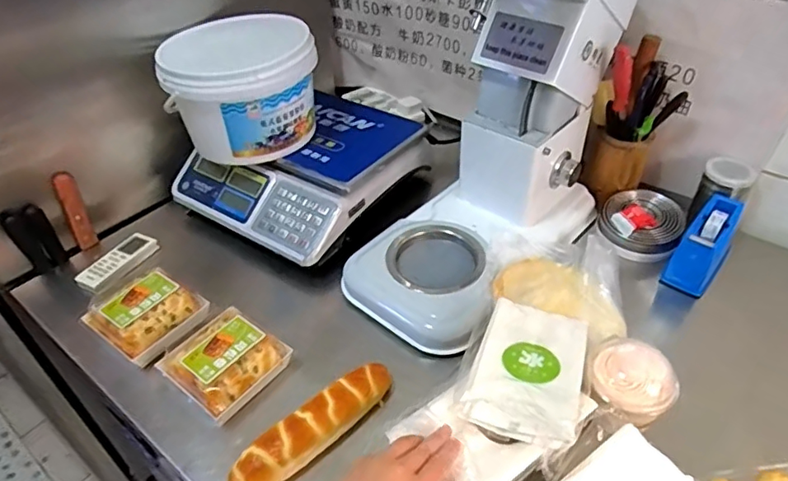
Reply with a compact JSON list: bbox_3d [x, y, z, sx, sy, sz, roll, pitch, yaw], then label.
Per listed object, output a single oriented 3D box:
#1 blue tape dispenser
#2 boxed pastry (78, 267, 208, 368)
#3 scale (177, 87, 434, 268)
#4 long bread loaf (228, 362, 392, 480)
[{"bbox_3d":[0.450,0.006,0.772,0.062,0.093,0.130,31,50,32],"label":"blue tape dispenser"},{"bbox_3d":[-0.328,0.100,0.724,0.130,0.061,0.120,24,47,26],"label":"boxed pastry"},{"bbox_3d":[-0.152,-0.138,0.920,0.316,0.078,0.339,27,49,29],"label":"scale"},{"bbox_3d":[-0.089,0.207,0.603,0.203,0.035,0.047,-30,48,-29],"label":"long bread loaf"}]

